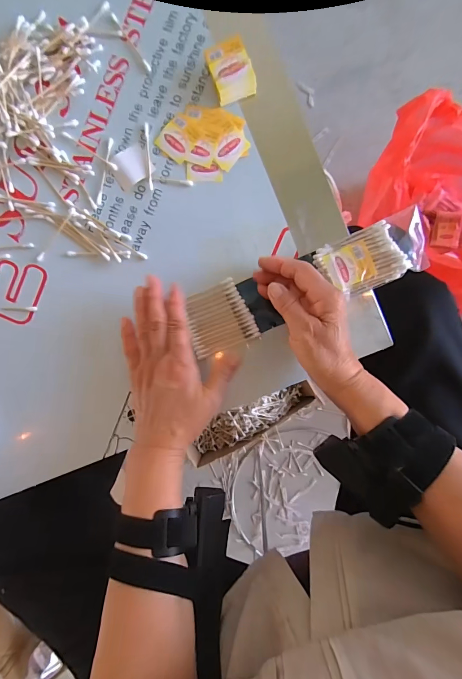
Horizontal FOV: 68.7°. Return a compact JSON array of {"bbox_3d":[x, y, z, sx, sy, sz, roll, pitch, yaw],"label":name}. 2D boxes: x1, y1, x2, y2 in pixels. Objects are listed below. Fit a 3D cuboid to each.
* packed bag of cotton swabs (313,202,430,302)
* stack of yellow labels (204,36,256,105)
[{"bbox_3d":[0.147,-0.085,0.346,0.107,0.022,0.061,-23,94,1],"label":"packed bag of cotton swabs"},{"bbox_3d":[0.000,-0.280,0.355,0.041,0.026,0.055,-19,91,4],"label":"stack of yellow labels"}]

